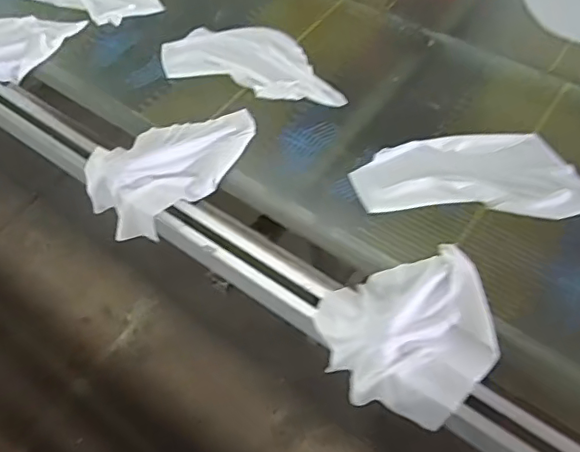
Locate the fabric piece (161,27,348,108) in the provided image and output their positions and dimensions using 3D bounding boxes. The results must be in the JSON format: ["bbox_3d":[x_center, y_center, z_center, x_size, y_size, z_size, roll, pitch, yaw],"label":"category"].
[{"bbox_3d":[-0.068,-0.328,1.120,0.381,0.007,0.170,15,59,15],"label":"fabric piece"}]

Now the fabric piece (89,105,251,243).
[{"bbox_3d":[-0.197,-0.112,0.992,0.189,0.080,0.299,38,67,26],"label":"fabric piece"}]

